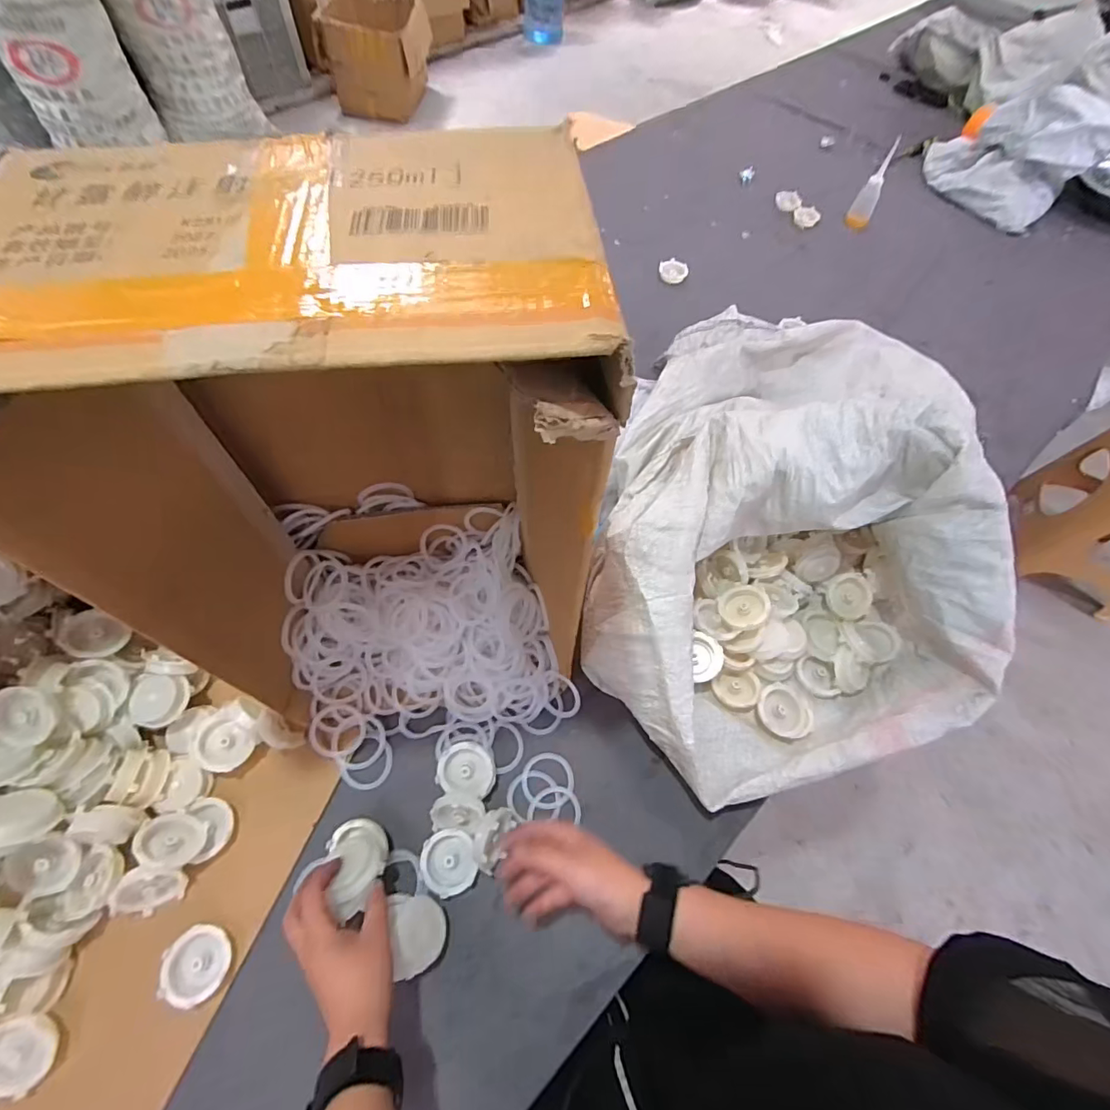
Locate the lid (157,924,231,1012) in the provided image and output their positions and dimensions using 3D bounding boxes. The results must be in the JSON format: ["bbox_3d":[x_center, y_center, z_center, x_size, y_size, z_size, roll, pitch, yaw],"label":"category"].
[{"bbox_3d":[-0.333,0.378,0.472,0.056,0.015,0.058,1,61,-2],"label":"lid"}]

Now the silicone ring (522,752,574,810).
[{"bbox_3d":[-0.008,0.249,0.564,0.056,0.009,0.059,1,61,-2],"label":"silicone ring"}]

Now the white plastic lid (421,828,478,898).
[{"bbox_3d":[-0.107,0.311,0.517,0.054,0.011,0.056,1,61,-2],"label":"white plastic lid"}]

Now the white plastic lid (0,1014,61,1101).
[{"bbox_3d":[-0.453,0.420,0.426,0.056,0.006,0.053,9,67,-22],"label":"white plastic lid"}]

